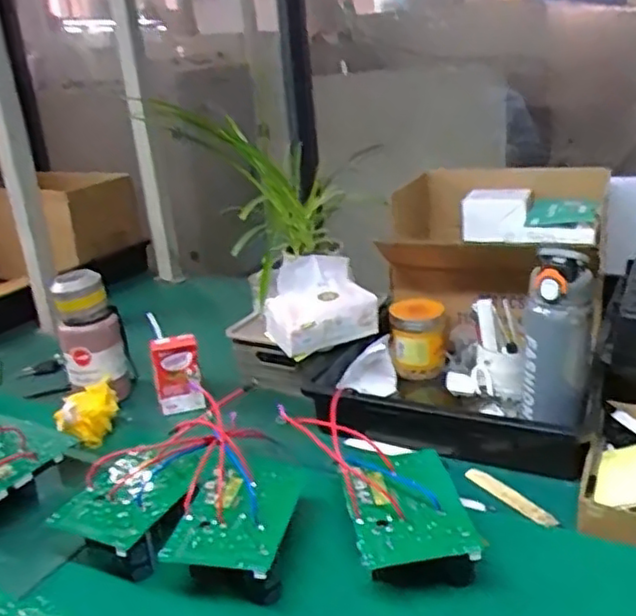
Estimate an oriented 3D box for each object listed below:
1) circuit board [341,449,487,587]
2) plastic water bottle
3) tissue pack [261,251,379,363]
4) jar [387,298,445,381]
[{"bbox_3d":[0.088,0.213,0.682,0.111,0.062,0.153,-8,21,-5],"label":"circuit board"},{"bbox_3d":[0.285,0.041,0.787,0.076,0.213,0.072,11,27,38],"label":"plastic water bottle"},{"bbox_3d":[-0.006,-0.013,0.991,0.150,0.113,0.123,-14,22,-20],"label":"tissue pack"},{"bbox_3d":[0.156,0.047,1.042,0.084,0.102,0.073,-1,21,13],"label":"jar"}]

